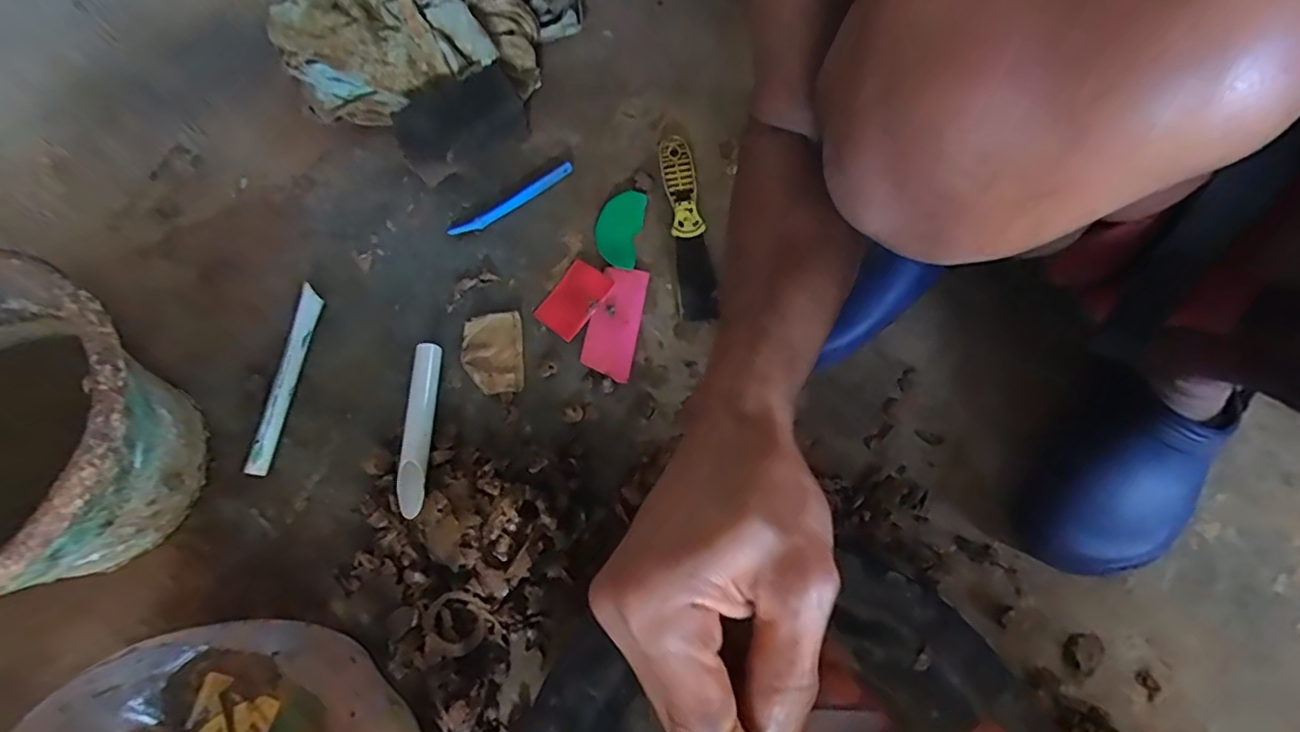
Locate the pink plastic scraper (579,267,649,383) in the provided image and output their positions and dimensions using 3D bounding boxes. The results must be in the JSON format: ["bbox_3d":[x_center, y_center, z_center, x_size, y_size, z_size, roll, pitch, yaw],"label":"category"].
[{"bbox_3d":[-0.033,-0.042,0.561,0.046,0.004,0.106,13,74,0],"label":"pink plastic scraper"}]

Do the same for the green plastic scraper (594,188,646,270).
[{"bbox_3d":[-0.030,-0.136,0.590,0.044,0.006,0.084,10,72,4],"label":"green plastic scraper"}]

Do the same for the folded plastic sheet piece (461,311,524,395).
[{"bbox_3d":[-0.144,-0.012,0.550,0.054,0.012,0.074,-8,72,-2],"label":"folded plastic sheet piece"}]

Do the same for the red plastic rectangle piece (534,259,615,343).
[{"bbox_3d":[-0.072,-0.064,0.569,0.045,0.006,0.073,34,77,9],"label":"red plastic rectangle piece"}]

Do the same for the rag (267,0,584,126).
[{"bbox_3d":[-0.222,-0.345,0.627,0.304,0.072,0.157,-9,72,-2],"label":"rag"}]

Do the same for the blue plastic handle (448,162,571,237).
[{"bbox_3d":[-0.136,-0.163,0.600,0.136,0.009,0.017,-32,74,-9],"label":"blue plastic handle"}]

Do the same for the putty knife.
[{"bbox_3d":[0.035,-0.140,0.586,0.034,0.016,0.192,-7,72,-1],"label":"putty knife"}]

